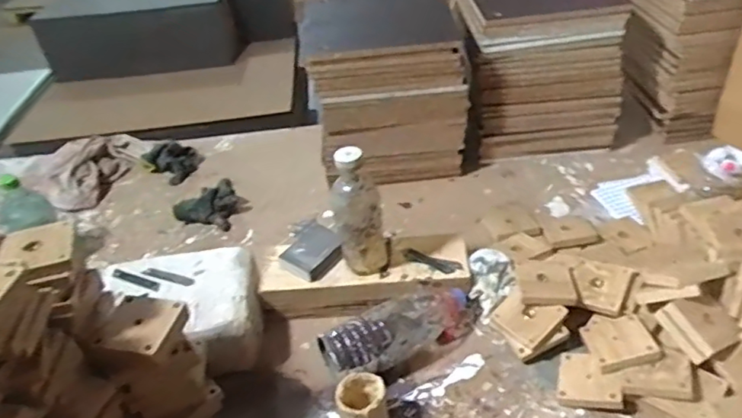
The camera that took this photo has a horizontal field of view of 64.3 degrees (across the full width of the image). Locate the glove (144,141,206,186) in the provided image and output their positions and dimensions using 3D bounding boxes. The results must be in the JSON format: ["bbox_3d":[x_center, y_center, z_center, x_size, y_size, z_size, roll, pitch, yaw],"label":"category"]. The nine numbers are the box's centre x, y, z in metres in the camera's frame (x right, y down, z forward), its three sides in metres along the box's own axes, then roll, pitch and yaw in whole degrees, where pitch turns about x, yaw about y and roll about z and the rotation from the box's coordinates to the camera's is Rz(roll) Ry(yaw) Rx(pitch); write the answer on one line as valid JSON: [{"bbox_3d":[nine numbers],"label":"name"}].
[{"bbox_3d":[-0.444,-0.107,1.323,0.103,0.081,0.067,3,38,11],"label":"glove"}]

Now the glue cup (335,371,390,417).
[{"bbox_3d":[-0.010,0.266,0.780,0.064,0.072,0.069,-4,37,3],"label":"glue cup"}]

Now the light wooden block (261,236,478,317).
[{"bbox_3d":[-0.008,0.117,0.974,0.330,0.075,0.101,-4,37,2],"label":"light wooden block"}]

